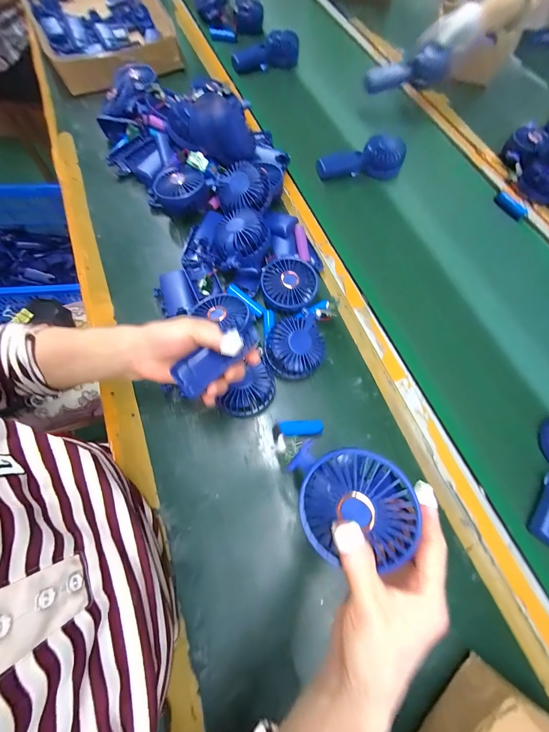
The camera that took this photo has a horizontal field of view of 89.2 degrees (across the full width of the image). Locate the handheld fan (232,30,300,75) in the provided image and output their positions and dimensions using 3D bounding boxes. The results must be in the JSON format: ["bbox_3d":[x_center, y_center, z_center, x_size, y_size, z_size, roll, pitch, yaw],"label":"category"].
[{"bbox_3d":[-0.014,-0.775,0.698,0.168,0.063,0.064,-23,70,-11],"label":"handheld fan"}]

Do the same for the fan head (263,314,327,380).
[{"bbox_3d":[0.030,-0.027,0.392,0.086,0.038,0.086,2,82,-12],"label":"fan head"}]

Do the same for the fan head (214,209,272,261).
[{"bbox_3d":[-0.053,-0.198,0.427,0.073,0.032,0.077,1,67,-2],"label":"fan head"}]

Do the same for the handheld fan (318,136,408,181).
[{"bbox_3d":[0.178,-0.413,0.564,0.180,0.044,0.074,-22,70,-11],"label":"handheld fan"}]

